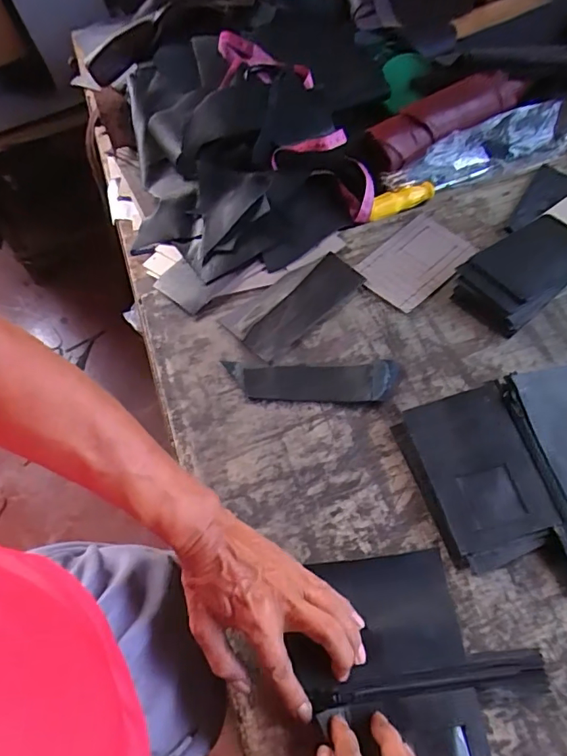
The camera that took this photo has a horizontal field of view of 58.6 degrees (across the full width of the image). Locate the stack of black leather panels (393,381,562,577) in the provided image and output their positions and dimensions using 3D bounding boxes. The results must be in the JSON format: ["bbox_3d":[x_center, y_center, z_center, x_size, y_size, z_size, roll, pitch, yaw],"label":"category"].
[{"bbox_3d":[0.168,0.085,0.441,0.095,0.029,0.142,-15,60,-5],"label":"stack of black leather panels"}]

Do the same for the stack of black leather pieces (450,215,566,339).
[{"bbox_3d":[0.264,-0.121,0.551,0.165,0.035,0.088,-38,64,-17],"label":"stack of black leather pieces"}]

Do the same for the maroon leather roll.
[{"bbox_3d":[0.231,-0.370,0.709,0.257,0.043,0.074,-28,62,-13],"label":"maroon leather roll"}]

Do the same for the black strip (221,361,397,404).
[{"bbox_3d":[0.026,0.002,0.512,0.171,0.013,0.045,2,60,5],"label":"black strip"}]

